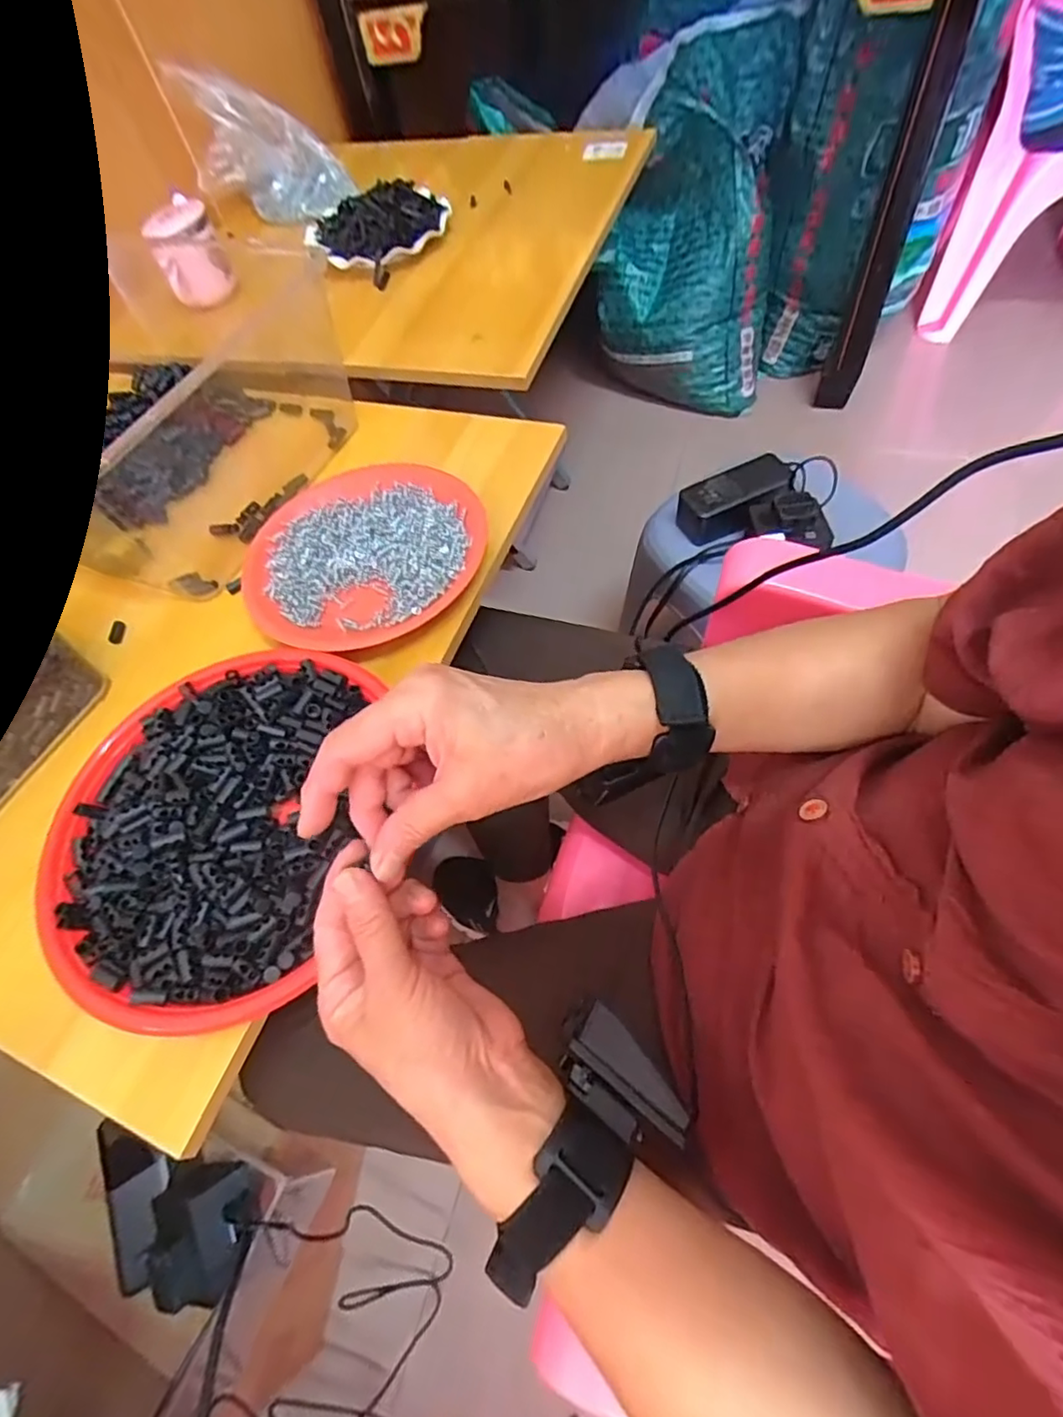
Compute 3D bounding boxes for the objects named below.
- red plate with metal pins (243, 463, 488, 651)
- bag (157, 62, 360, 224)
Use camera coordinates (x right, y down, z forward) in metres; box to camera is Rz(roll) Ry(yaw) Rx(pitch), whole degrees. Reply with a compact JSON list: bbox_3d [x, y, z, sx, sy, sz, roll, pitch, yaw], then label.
[{"bbox_3d":[-0.137,-0.128,0.484,0.187,0.025,0.174,-2,56,4],"label":"red plate with metal pins"},{"bbox_3d":[-0.351,-0.755,0.814,0.184,0.139,0.083,17,59,16],"label":"bag"}]

